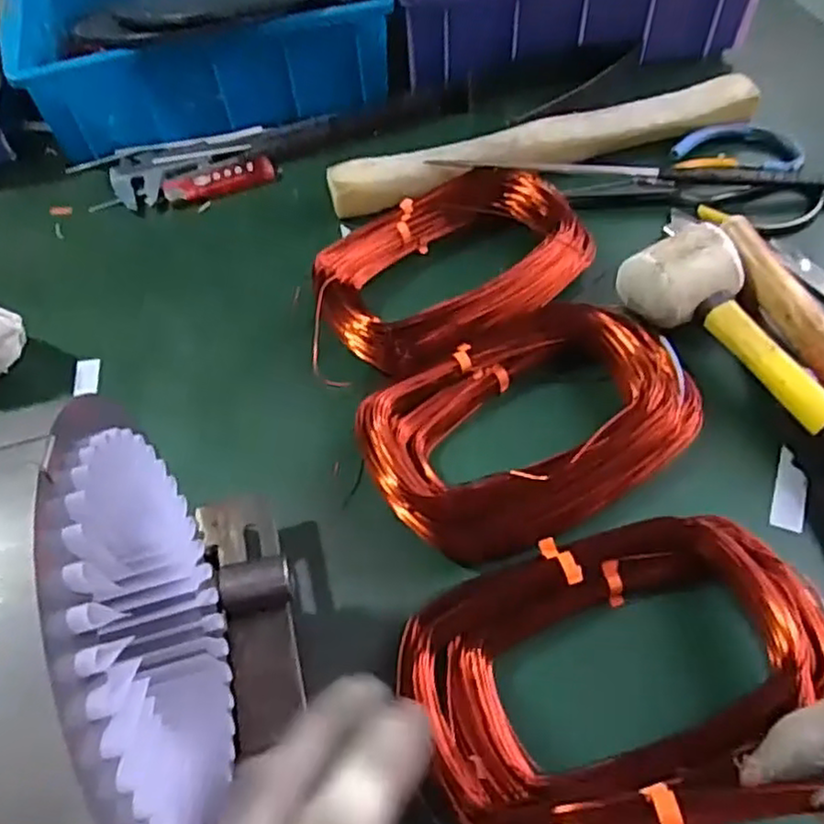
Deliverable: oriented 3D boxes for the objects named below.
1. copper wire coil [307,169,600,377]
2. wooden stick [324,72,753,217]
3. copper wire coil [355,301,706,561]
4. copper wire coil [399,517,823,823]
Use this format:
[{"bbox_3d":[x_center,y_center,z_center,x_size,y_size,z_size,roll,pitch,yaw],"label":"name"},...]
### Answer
[{"bbox_3d":[0.021,-0.088,0.462,0.185,0.049,0.124,-24,59,-12],"label":"copper wire coil"},{"bbox_3d":[0.101,-0.193,0.524,0.322,0.027,0.042,-14,62,-6],"label":"wooden stick"},{"bbox_3d":[0.069,0.000,0.389,0.185,0.041,0.123,-32,61,-16],"label":"copper wire coil"},{"bbox_3d":[0.095,0.117,0.319,0.194,0.046,0.126,-8,62,-3],"label":"copper wire coil"}]

